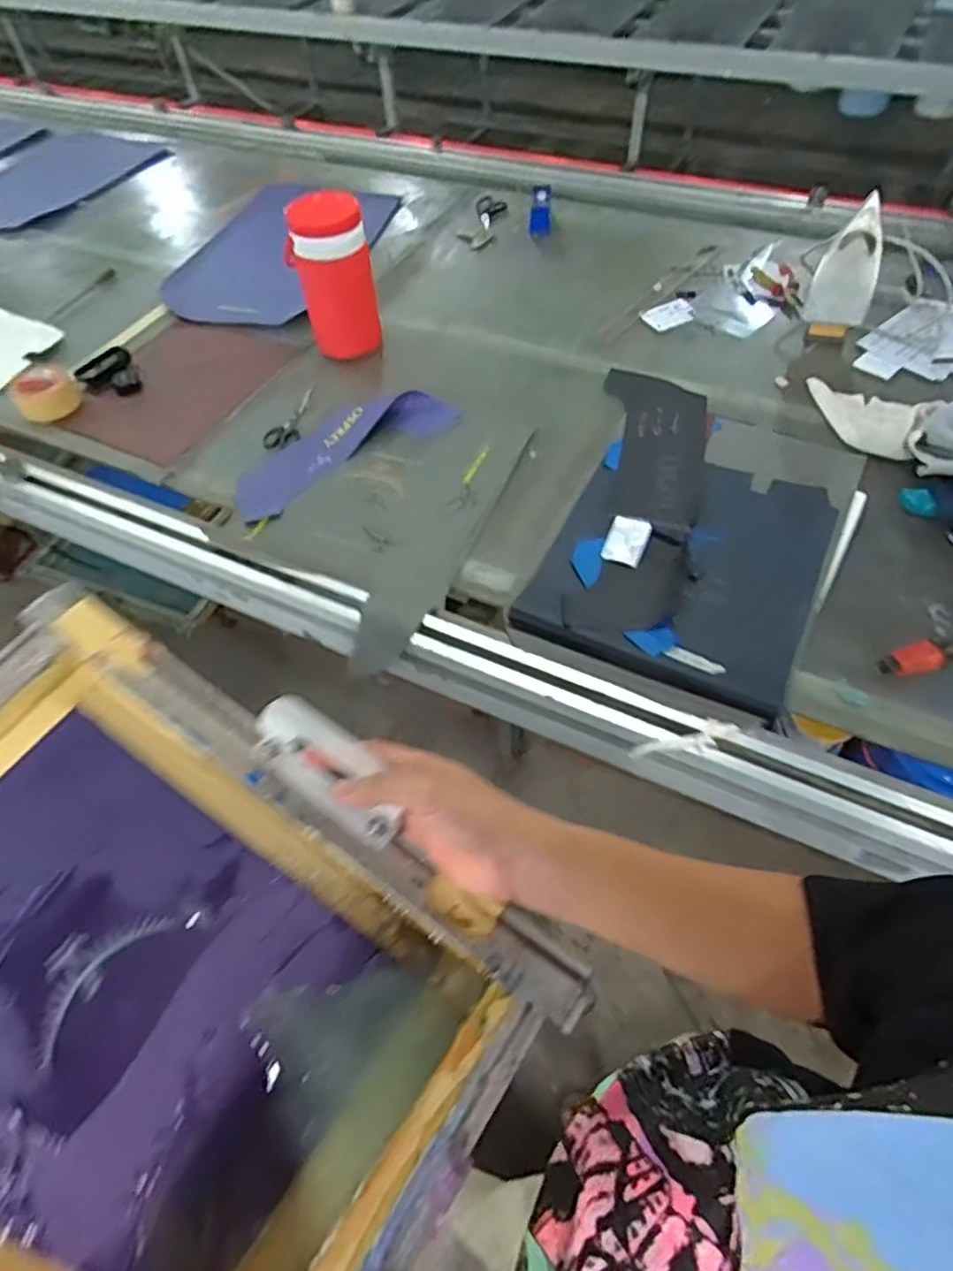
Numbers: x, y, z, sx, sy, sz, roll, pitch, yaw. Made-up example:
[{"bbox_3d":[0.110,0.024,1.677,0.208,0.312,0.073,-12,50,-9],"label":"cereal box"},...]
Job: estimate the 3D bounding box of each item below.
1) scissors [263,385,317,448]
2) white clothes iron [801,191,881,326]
[{"bbox_3d":[-0.321,-0.388,1.207,0.058,0.010,0.165,21,60,18],"label":"scissors"},{"bbox_3d":[0.695,-0.685,1.252,0.108,0.196,0.109,21,60,18],"label":"white clothes iron"}]

